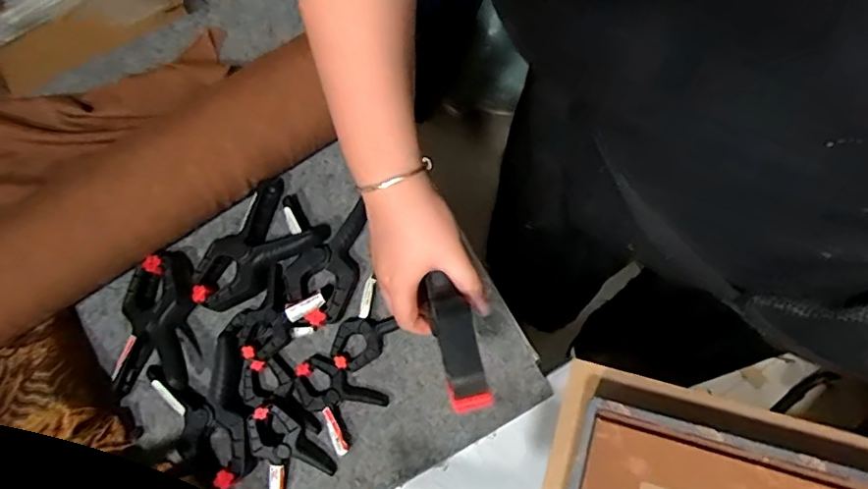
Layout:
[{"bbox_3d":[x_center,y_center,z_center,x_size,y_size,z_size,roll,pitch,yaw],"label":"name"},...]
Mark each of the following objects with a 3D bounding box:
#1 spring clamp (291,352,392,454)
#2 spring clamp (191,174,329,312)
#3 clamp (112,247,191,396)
[{"bbox_3d":[-0.118,0.176,0.645,0.105,0.022,0.074,39,75,11],"label":"spring clamp"},{"bbox_3d":[-0.223,0.008,0.684,0.110,0.049,0.169,43,76,12],"label":"spring clamp"},{"bbox_3d":[-0.333,0.091,0.668,0.104,0.050,0.168,-2,72,-1],"label":"clamp"}]

